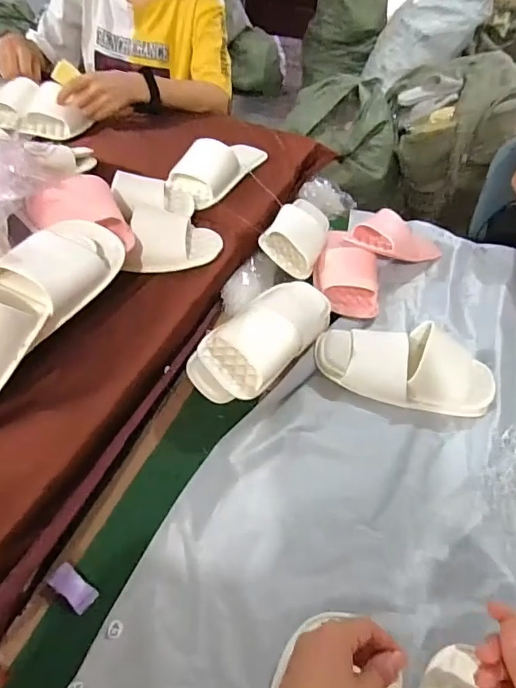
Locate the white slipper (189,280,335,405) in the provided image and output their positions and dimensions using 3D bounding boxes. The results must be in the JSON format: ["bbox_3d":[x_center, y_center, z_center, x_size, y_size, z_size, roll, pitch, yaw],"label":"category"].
[{"bbox_3d":[0.016,-0.019,0.627,0.100,0.069,0.226,31,50,21],"label":"white slipper"}]

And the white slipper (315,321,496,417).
[{"bbox_3d":[0.200,0.025,0.630,0.239,0.066,0.103,8,45,1],"label":"white slipper"}]

